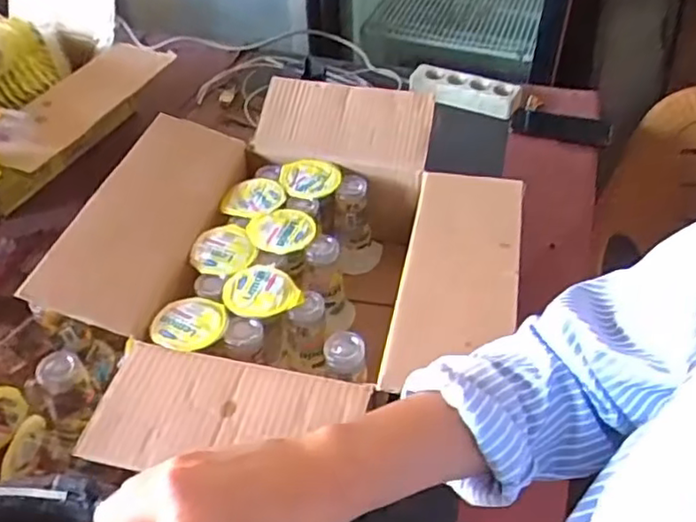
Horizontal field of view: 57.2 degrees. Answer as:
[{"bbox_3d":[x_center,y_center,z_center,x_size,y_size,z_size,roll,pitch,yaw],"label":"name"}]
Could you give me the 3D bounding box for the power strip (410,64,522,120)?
[{"bbox_3d":[0.220,-0.328,1.216,0.211,0.052,0.053,17,46,16],"label":"power strip"}]

